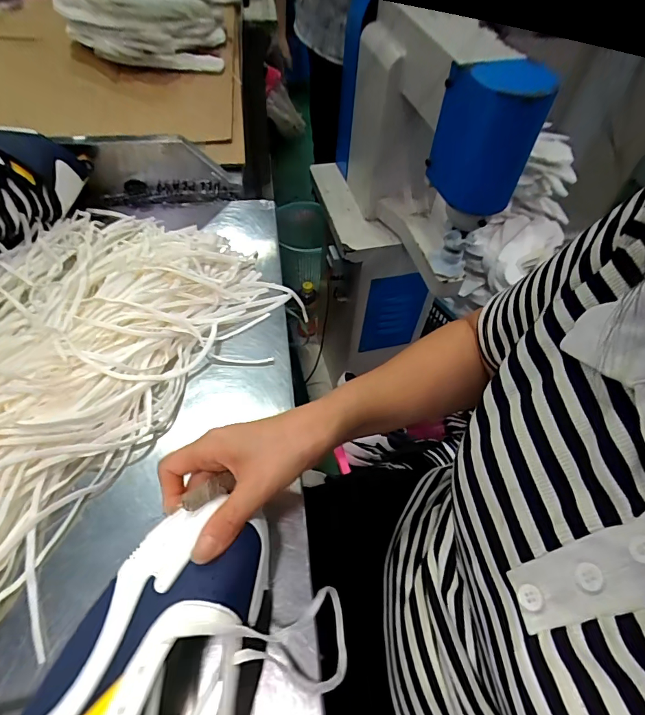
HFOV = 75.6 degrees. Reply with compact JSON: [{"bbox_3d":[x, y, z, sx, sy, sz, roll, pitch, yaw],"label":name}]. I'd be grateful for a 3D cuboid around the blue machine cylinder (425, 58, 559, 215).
[{"bbox_3d":[0.197,-0.267,0.503,0.075,0.150,0.108,-16,57,-13],"label":"blue machine cylinder"}]

